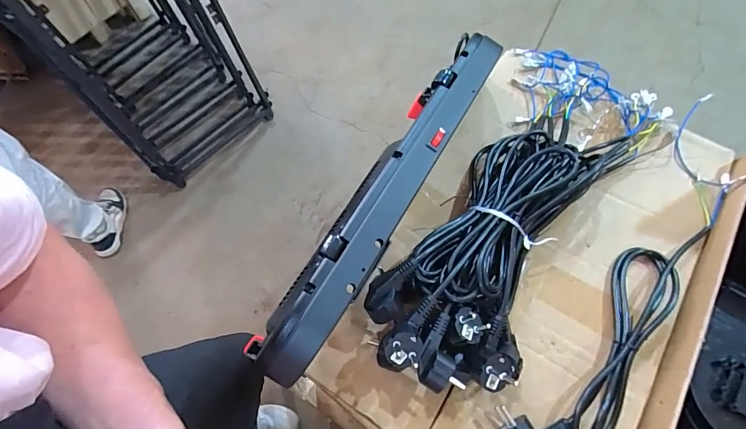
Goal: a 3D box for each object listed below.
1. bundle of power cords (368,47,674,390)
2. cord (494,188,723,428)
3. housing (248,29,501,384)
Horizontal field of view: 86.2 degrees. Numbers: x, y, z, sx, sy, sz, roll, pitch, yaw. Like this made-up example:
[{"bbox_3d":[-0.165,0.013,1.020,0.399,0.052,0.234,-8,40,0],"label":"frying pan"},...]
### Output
[{"bbox_3d":[0.184,-0.021,0.474,0.190,0.077,0.497,32,70,13],"label":"bundle of power cords"},{"bbox_3d":[0.291,0.110,0.438,0.411,0.039,0.092,-41,72,-16],"label":"cord"},{"bbox_3d":[0.024,-0.030,0.414,0.062,0.041,0.427,30,70,13],"label":"housing"}]

